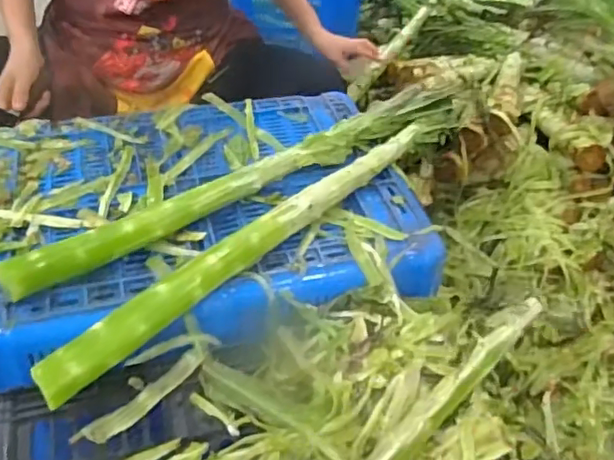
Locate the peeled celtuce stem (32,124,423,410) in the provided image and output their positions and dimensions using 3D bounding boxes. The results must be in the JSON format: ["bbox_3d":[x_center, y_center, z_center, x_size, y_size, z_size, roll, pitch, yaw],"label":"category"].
[{"bbox_3d":[-0.040,0.003,0.684,0.034,0.047,0.576,35,52,27],"label":"peeled celtuce stem"}]

